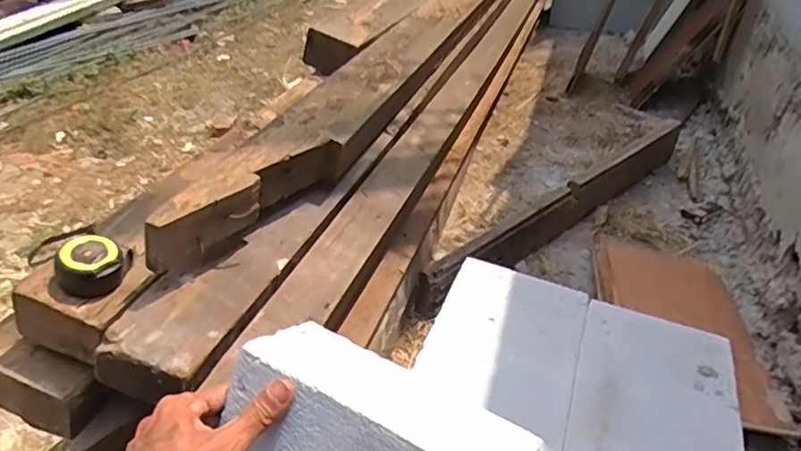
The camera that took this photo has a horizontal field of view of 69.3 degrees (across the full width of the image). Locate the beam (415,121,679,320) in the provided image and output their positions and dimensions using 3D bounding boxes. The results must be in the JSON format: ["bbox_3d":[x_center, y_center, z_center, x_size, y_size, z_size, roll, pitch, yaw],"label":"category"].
[{"bbox_3d":[0.409,-0.043,1.430,0.998,0.132,0.038,-26,44,-32],"label":"beam"}]

